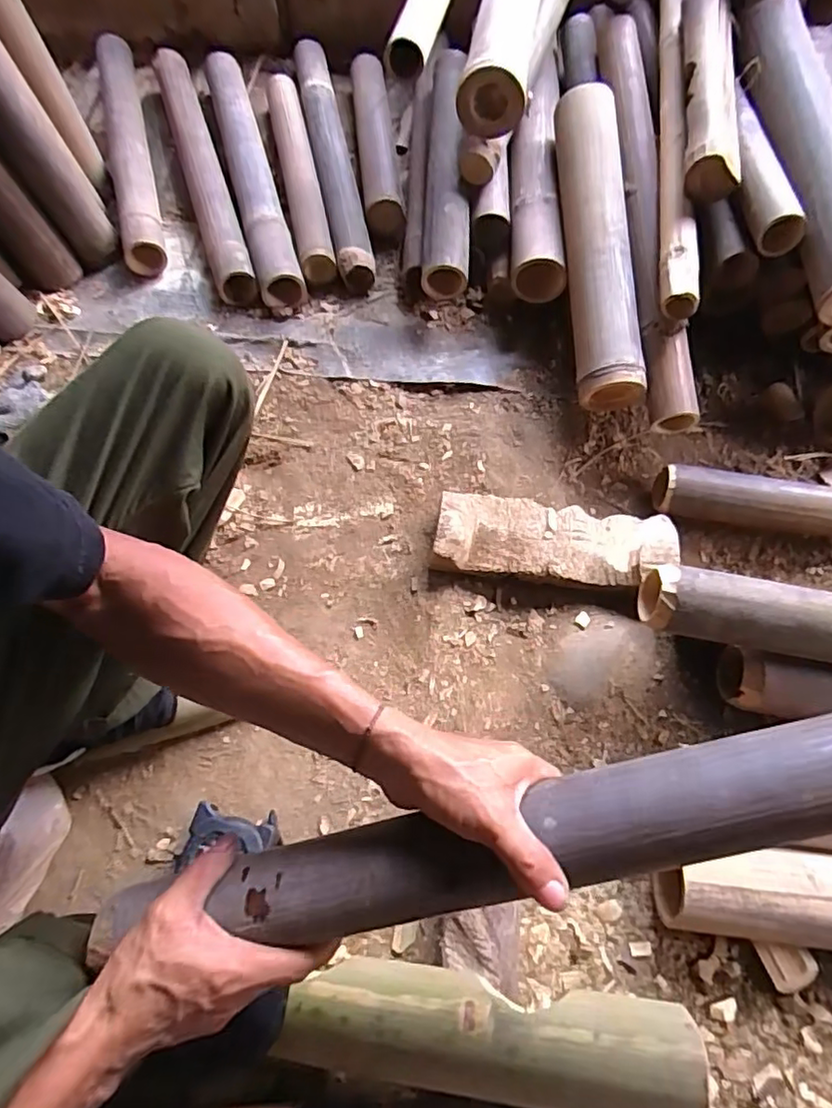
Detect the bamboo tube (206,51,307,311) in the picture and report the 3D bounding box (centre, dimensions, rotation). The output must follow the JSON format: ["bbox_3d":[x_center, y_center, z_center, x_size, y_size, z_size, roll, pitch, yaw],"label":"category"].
[{"bbox_3d":[-0.274,-0.630,0.983,0.063,0.062,0.545,-15,69,-7],"label":"bamboo tube"}]

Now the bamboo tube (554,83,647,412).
[{"bbox_3d":[0.246,-0.428,0.812,0.081,0.082,0.450,-3,82,-2],"label":"bamboo tube"}]

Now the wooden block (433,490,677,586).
[{"bbox_3d":[0.169,-0.017,0.739,0.284,0.060,0.102,8,65,3],"label":"wooden block"}]

